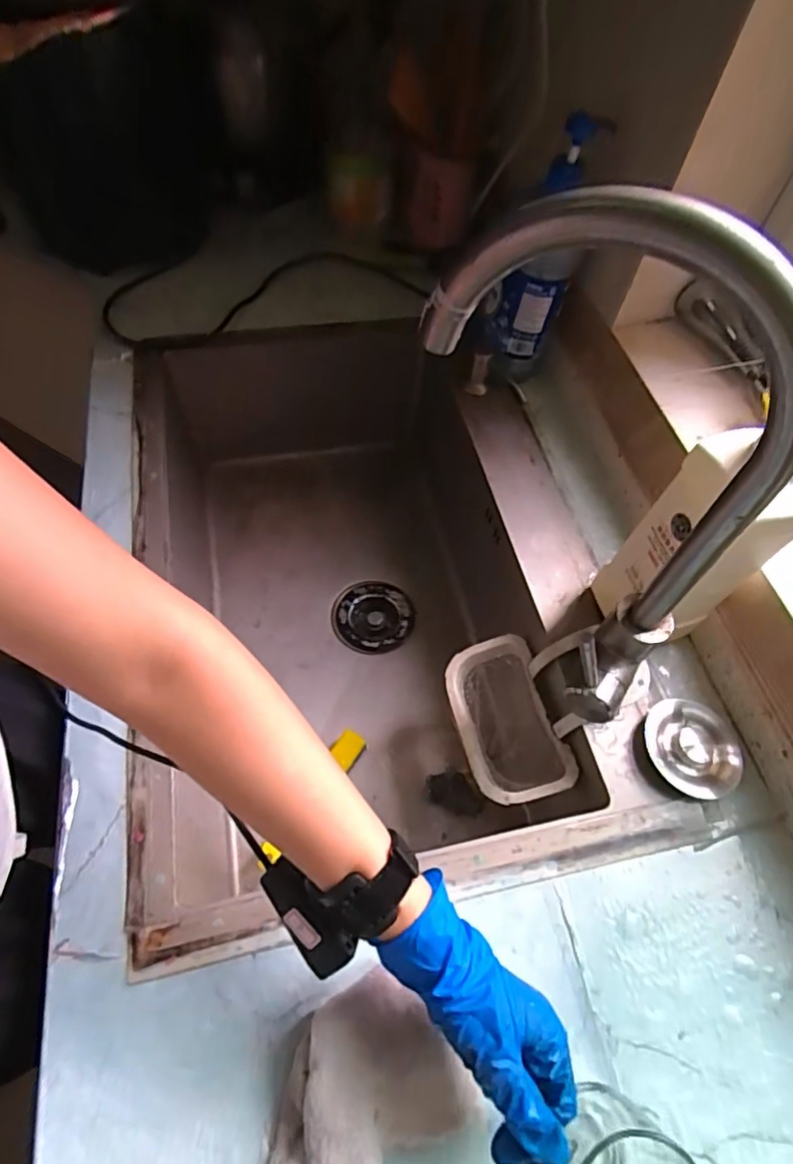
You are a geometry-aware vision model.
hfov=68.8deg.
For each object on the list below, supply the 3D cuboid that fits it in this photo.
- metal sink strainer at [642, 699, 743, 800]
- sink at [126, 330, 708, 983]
[{"bbox_3d":[0.253,0.139,0.492,0.066,0.034,0.084,2,59,-2],"label":"metal sink strainer"},{"bbox_3d":[-0.049,0.043,0.685,0.452,0.245,0.614,-7,59,-9],"label":"sink"}]

